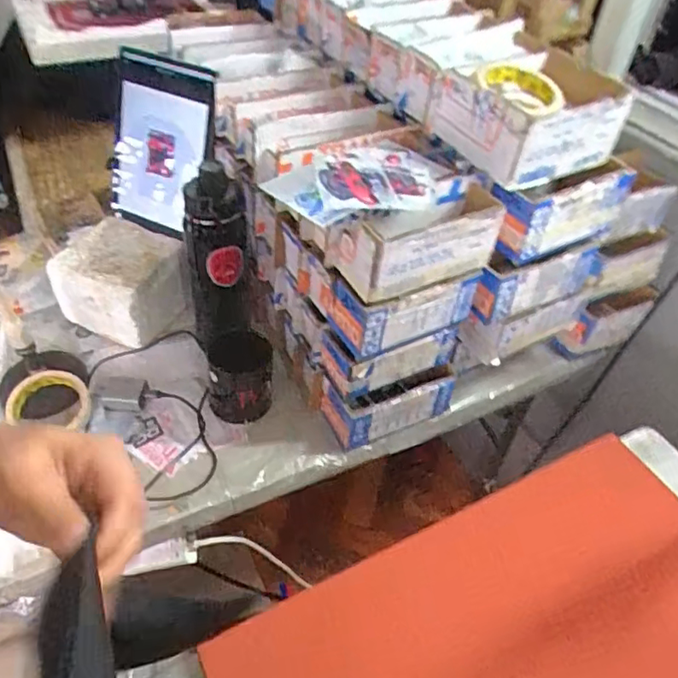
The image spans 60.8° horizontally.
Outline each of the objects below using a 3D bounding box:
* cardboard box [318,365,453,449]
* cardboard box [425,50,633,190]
[{"bbox_3d":[0.064,0.074,0.744,0.161,0.083,0.072,-16,49,-20],"label":"cardboard box"},{"bbox_3d":[0.201,-0.243,0.629,0.167,0.070,0.150,-18,50,-21],"label":"cardboard box"}]

